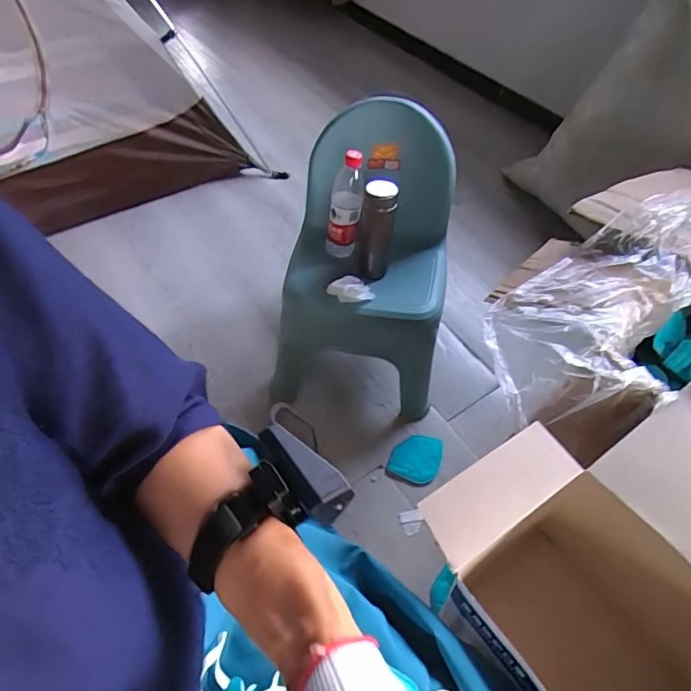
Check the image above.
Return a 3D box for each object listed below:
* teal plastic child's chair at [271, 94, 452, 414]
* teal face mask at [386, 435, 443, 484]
[{"bbox_3d":[0.088,-0.200,1.090,0.337,0.584,0.446,15,54,9],"label":"teal plastic child's chair"},{"bbox_3d":[0.162,0.256,1.083,0.108,0.012,0.118,20,55,12],"label":"teal face mask"}]

